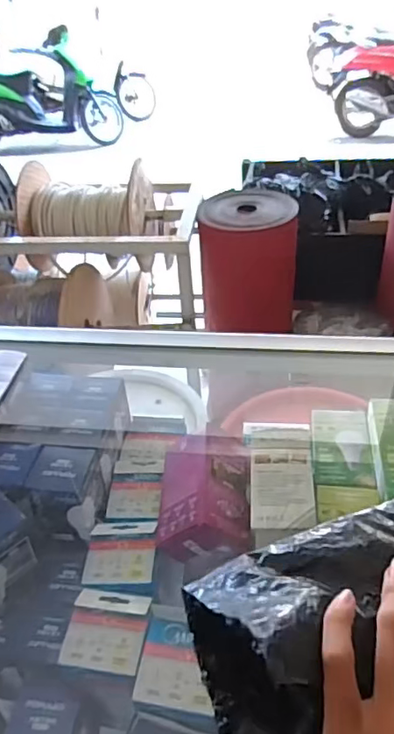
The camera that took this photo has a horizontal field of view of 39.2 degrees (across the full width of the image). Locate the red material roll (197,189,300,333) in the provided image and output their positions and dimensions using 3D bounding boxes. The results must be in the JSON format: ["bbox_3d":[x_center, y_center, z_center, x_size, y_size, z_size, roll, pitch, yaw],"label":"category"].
[{"bbox_3d":[0.120,-0.250,1.374,0.221,0.301,0.207,-32,45,-30],"label":"red material roll"}]

